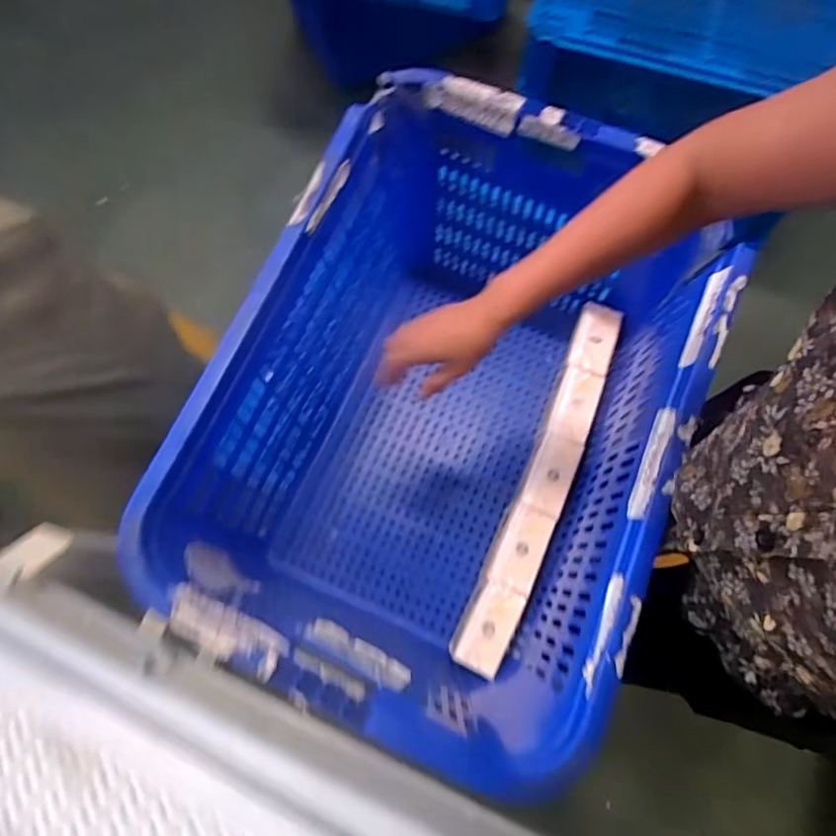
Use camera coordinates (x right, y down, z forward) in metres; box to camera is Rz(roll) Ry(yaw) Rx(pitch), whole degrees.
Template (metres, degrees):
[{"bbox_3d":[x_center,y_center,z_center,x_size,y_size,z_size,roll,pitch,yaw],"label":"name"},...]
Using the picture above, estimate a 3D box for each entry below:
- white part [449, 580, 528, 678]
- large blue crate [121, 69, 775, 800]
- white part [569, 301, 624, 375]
[{"bbox_3d":[0.097,0.292,0.776,0.069,0.019,0.119,26,76,8],"label":"white part"},{"bbox_3d":[0.048,-0.009,0.767,0.497,0.364,0.720,21,75,7],"label":"large blue crate"},{"bbox_3d":[0.291,-0.130,0.901,0.065,0.020,0.127,19,75,7],"label":"white part"}]

